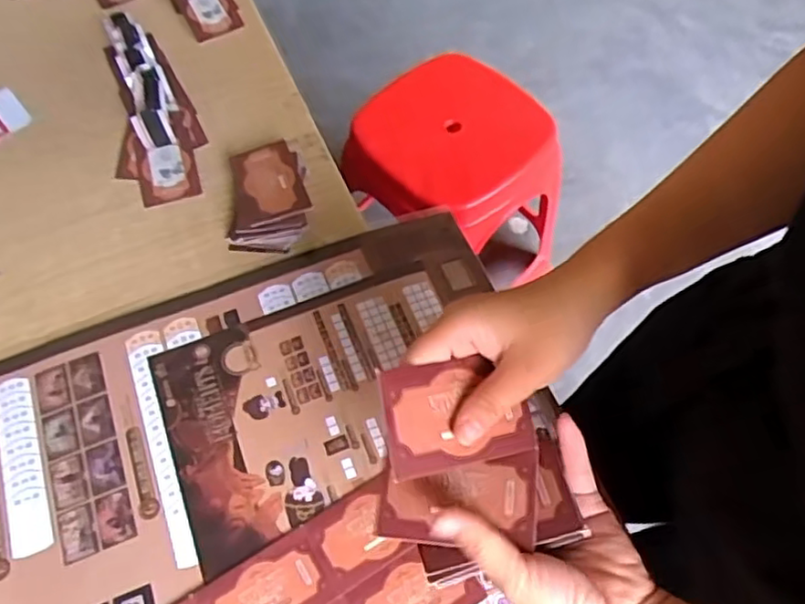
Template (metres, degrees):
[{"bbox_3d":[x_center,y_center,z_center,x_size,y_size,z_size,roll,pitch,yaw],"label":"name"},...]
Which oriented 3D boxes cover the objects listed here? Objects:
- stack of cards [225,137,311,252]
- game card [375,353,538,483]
[{"bbox_3d":[-0.120,-0.093,0.586,0.074,0.036,0.100,-6,61,-3],"label":"stack of cards"},{"bbox_3d":[0.029,0.057,0.340,0.081,0.004,0.054,-7,85,-23],"label":"game card"}]

